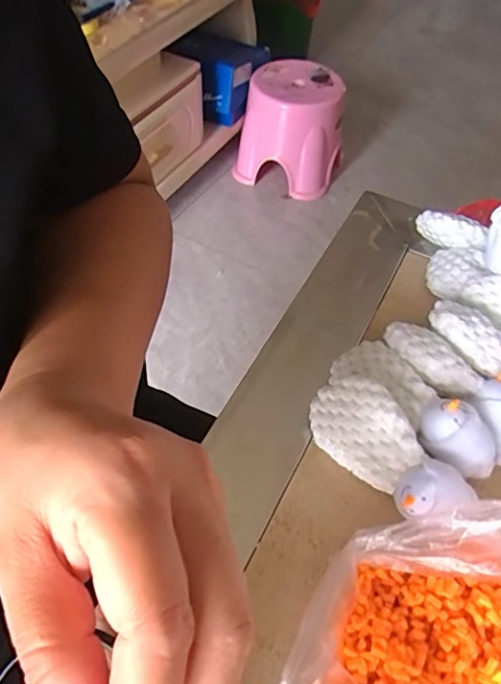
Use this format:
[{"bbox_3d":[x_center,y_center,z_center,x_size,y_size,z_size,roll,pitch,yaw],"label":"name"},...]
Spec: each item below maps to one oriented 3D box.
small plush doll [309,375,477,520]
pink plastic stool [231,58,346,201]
[{"bbox_3d":[0.063,0.053,0.259,0.029,0.040,0.081,-32,61,-25],"label":"small plush doll"},{"bbox_3d":[0.121,-0.581,1.487,0.271,0.273,0.230,18,54,10],"label":"pink plastic stool"}]

